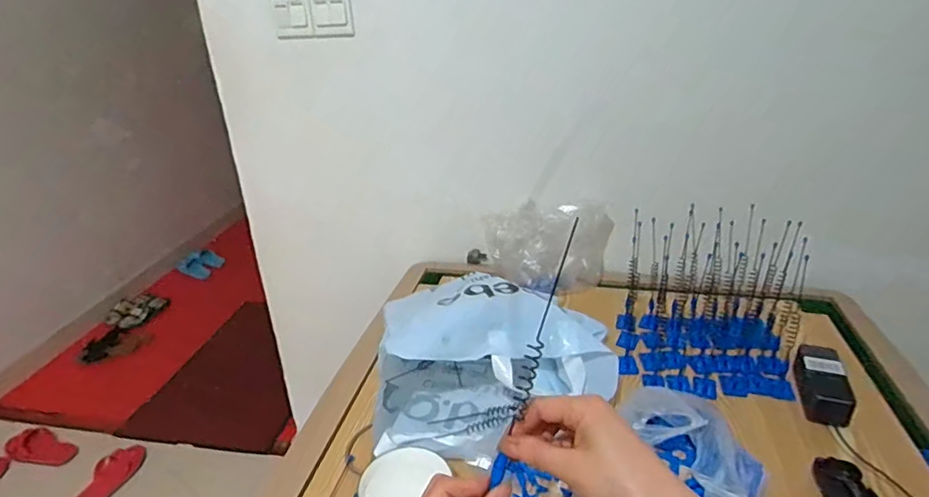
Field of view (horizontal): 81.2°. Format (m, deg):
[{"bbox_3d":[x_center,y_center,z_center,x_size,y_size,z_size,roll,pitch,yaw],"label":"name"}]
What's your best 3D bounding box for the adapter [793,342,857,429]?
[{"bbox_3d":[0.538,0.203,0.818,0.060,0.052,0.135,6,30,18],"label":"adapter"}]

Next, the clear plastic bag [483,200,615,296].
[{"bbox_3d":[0.185,-0.016,1.141,0.240,0.158,0.175,4,28,12],"label":"clear plastic bag"}]

